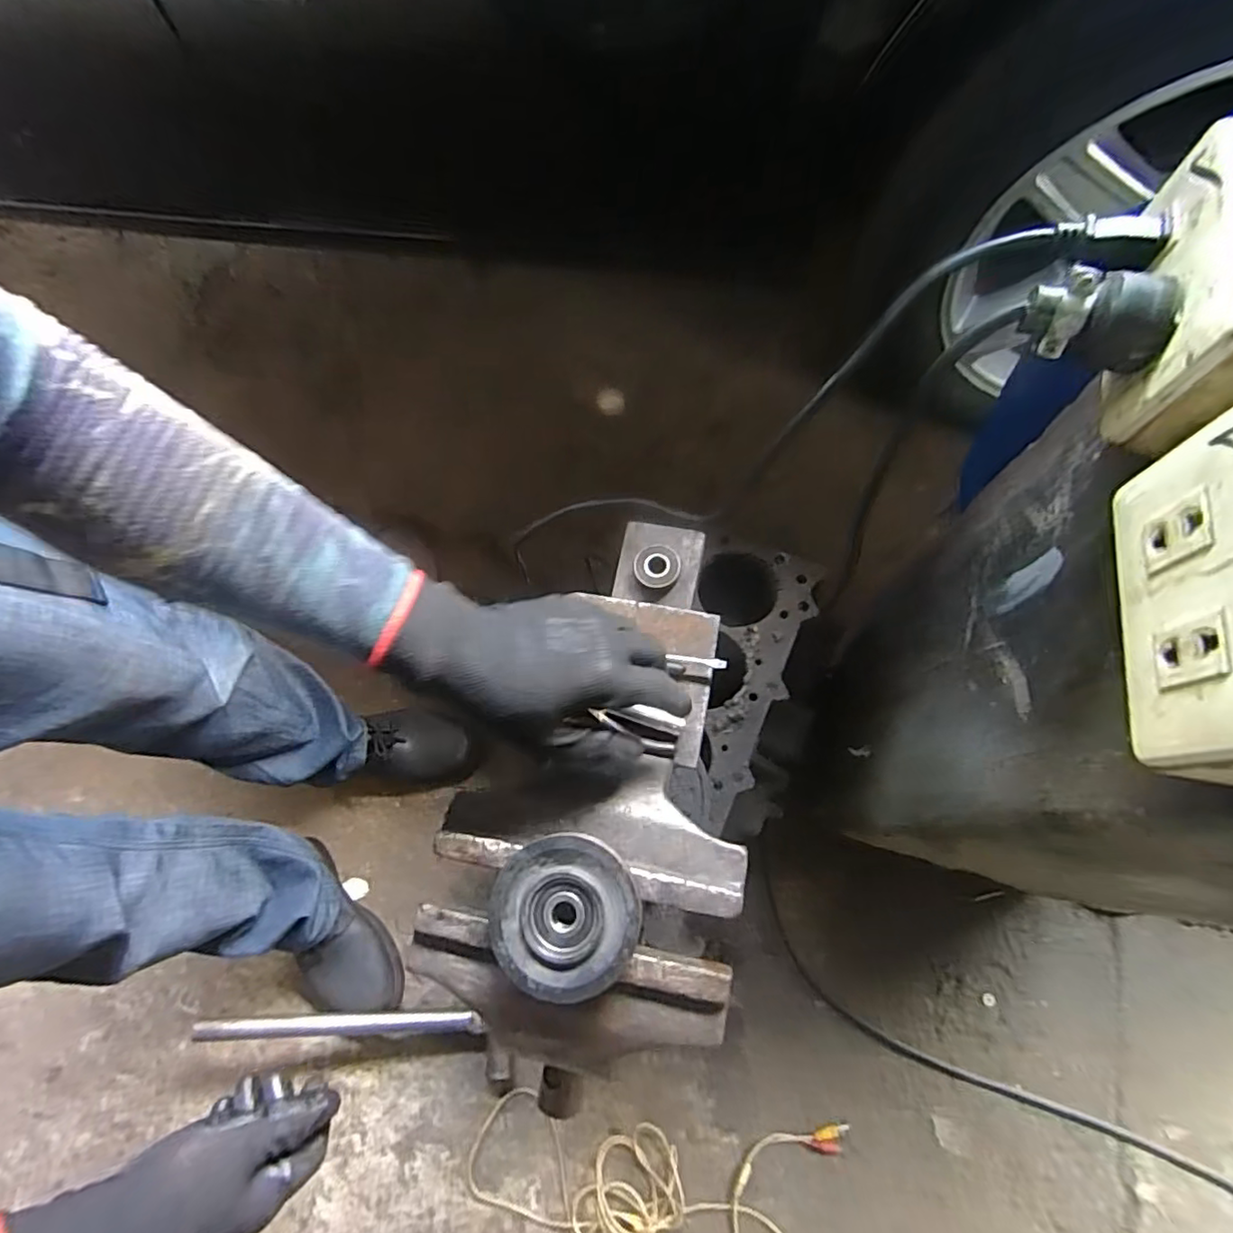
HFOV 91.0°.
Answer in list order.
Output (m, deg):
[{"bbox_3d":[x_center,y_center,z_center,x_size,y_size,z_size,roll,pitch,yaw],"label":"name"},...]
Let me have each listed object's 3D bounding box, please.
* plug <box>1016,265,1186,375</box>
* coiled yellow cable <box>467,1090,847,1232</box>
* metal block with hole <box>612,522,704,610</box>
[{"bbox_3d":[0.206,-0.127,0.262,0.053,0.031,0.029,16,72,9],"label":"plug"},{"bbox_3d":[0.006,0.800,0.727,0.401,0.029,0.495,21,73,11],"label":"coiled yellow cable"},{"bbox_3d":[0.037,-0.047,0.537,0.071,0.025,0.075,10,71,7],"label":"metal block with hole"}]

